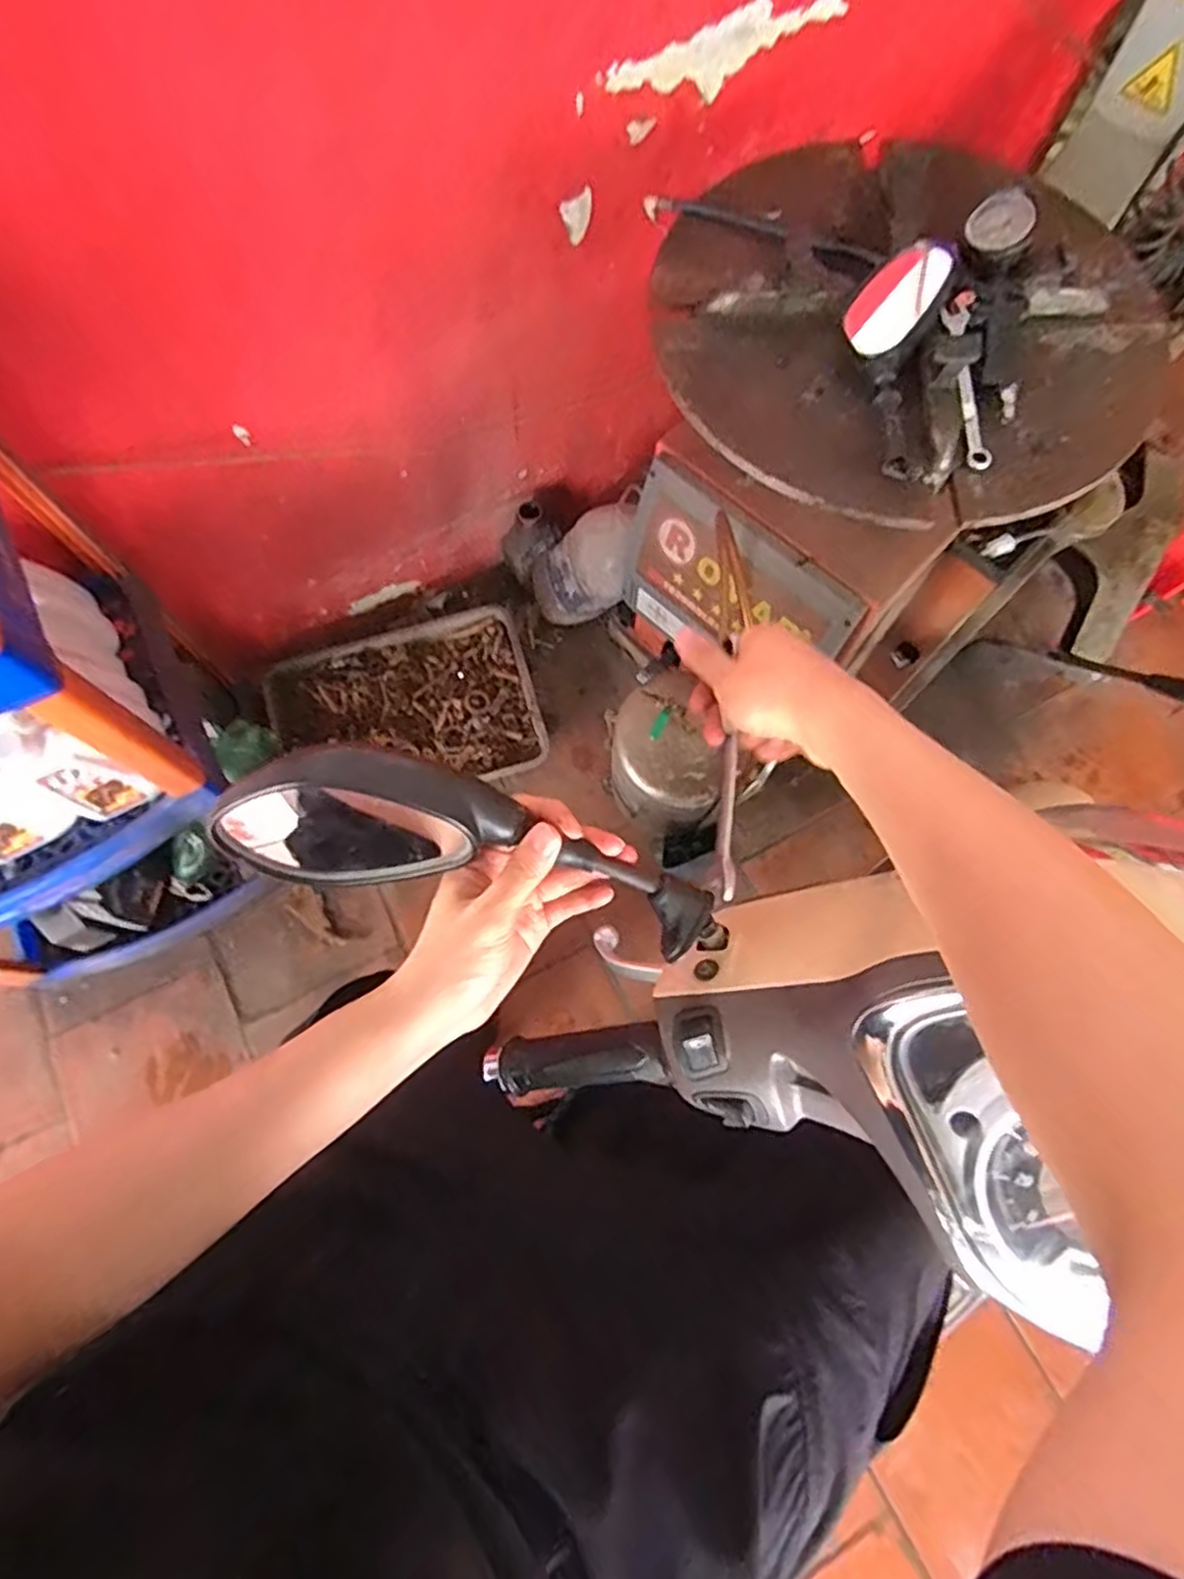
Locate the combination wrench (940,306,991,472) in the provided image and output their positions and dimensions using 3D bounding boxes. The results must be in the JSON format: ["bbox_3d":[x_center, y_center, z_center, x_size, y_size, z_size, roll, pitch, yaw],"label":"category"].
[{"bbox_3d":[0.368,-0.395,0.711,0.033,0.013,0.167,-7,86,-3],"label":"combination wrench"}]

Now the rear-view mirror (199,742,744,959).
[{"bbox_3d":[-0.054,0.033,0.374,0.264,0.090,0.057,14,71,-5],"label":"rear-view mirror"}]

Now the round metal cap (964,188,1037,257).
[{"bbox_3d":[0.409,-0.566,0.723,0.061,0.016,0.061,1,105,27],"label":"round metal cap"}]

